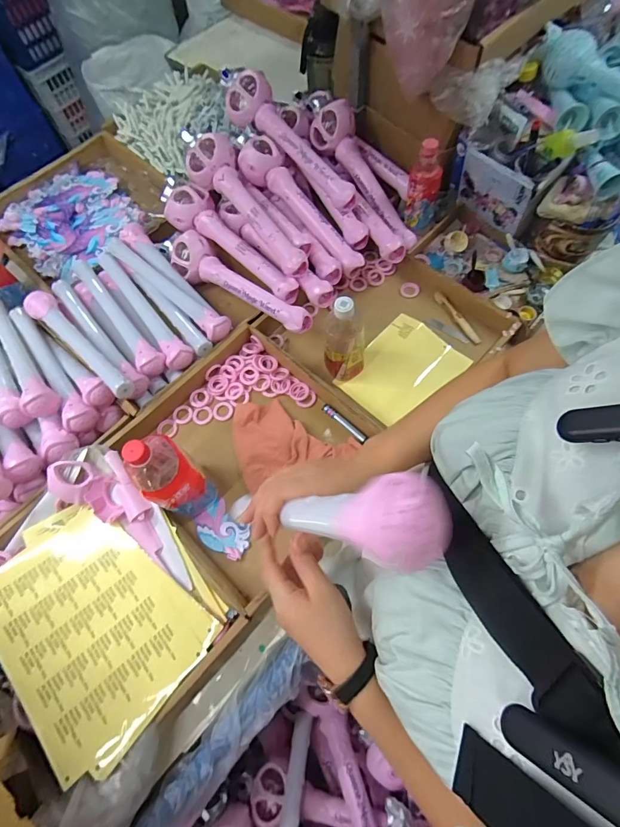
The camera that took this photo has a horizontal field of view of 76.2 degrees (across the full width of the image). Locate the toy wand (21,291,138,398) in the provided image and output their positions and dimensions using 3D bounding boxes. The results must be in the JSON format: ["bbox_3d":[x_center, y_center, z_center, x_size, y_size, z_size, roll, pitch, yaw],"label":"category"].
[{"bbox_3d":[-0.414,-0.126,0.714,0.323,0.051,0.049,39,75,16],"label":"toy wand"}]

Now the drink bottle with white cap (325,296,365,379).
[{"bbox_3d":[0.062,-0.126,0.682,0.071,0.181,0.071,5,69,5],"label":"drink bottle with white cap"}]

